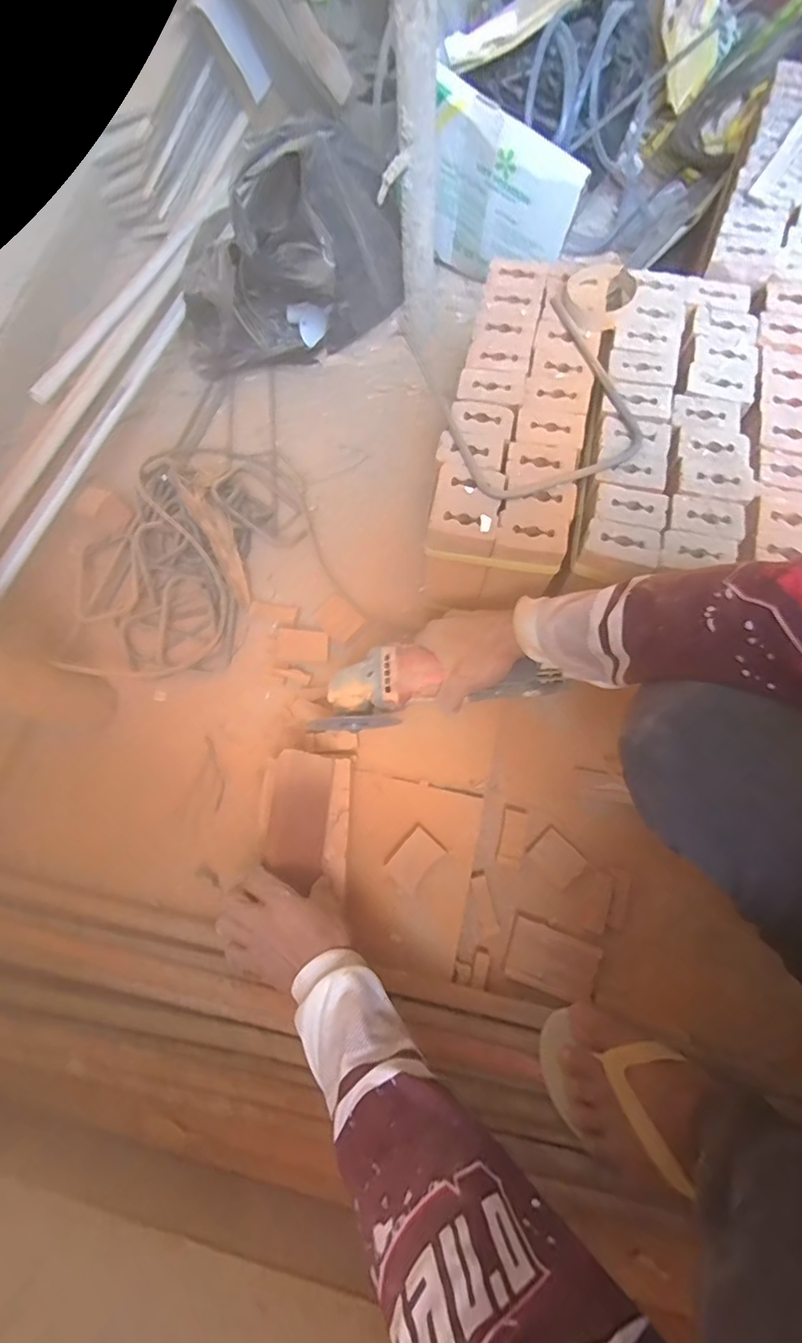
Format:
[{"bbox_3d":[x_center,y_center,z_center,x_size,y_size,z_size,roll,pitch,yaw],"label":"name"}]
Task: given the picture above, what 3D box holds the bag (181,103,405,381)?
[{"bbox_3d":[-0.157,-0.566,0.729,0.337,0.242,0.195,-8,73,0],"label":"bag"}]

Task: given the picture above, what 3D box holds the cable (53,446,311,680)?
[{"bbox_3d":[-0.289,-0.169,0.699,0.246,0.070,0.371,30,77,10],"label":"cable"}]

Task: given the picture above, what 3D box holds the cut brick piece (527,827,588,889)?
[{"bbox_3d":[0.181,0.214,0.607,0.045,0.010,0.054,-42,76,-10],"label":"cut brick piece"}]

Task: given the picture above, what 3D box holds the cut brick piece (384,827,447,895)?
[{"bbox_3d":[0.016,0.215,0.602,0.042,0.016,0.061,40,79,12],"label":"cut brick piece"}]

